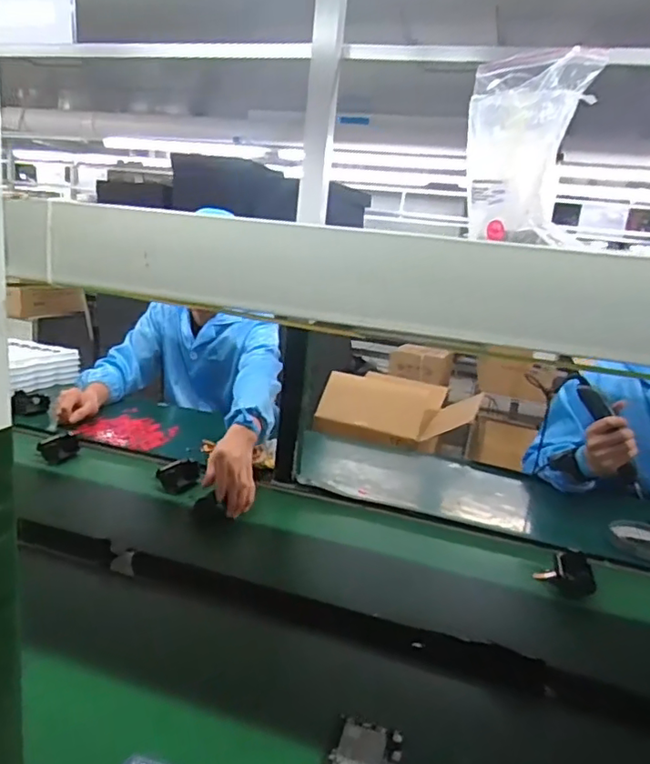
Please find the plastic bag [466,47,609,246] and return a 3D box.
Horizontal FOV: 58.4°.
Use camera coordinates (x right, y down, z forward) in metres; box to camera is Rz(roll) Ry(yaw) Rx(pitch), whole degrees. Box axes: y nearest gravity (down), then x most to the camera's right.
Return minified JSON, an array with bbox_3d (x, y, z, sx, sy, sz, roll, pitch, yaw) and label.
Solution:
[{"bbox_3d":[0.240,-0.285,0.720,0.147,0.238,0.067,17,11,33],"label":"plastic bag"}]

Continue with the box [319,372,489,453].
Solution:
[{"bbox_3d":[0.188,0.072,1.563,0.426,0.141,0.184,8,13,14],"label":"box"}]

